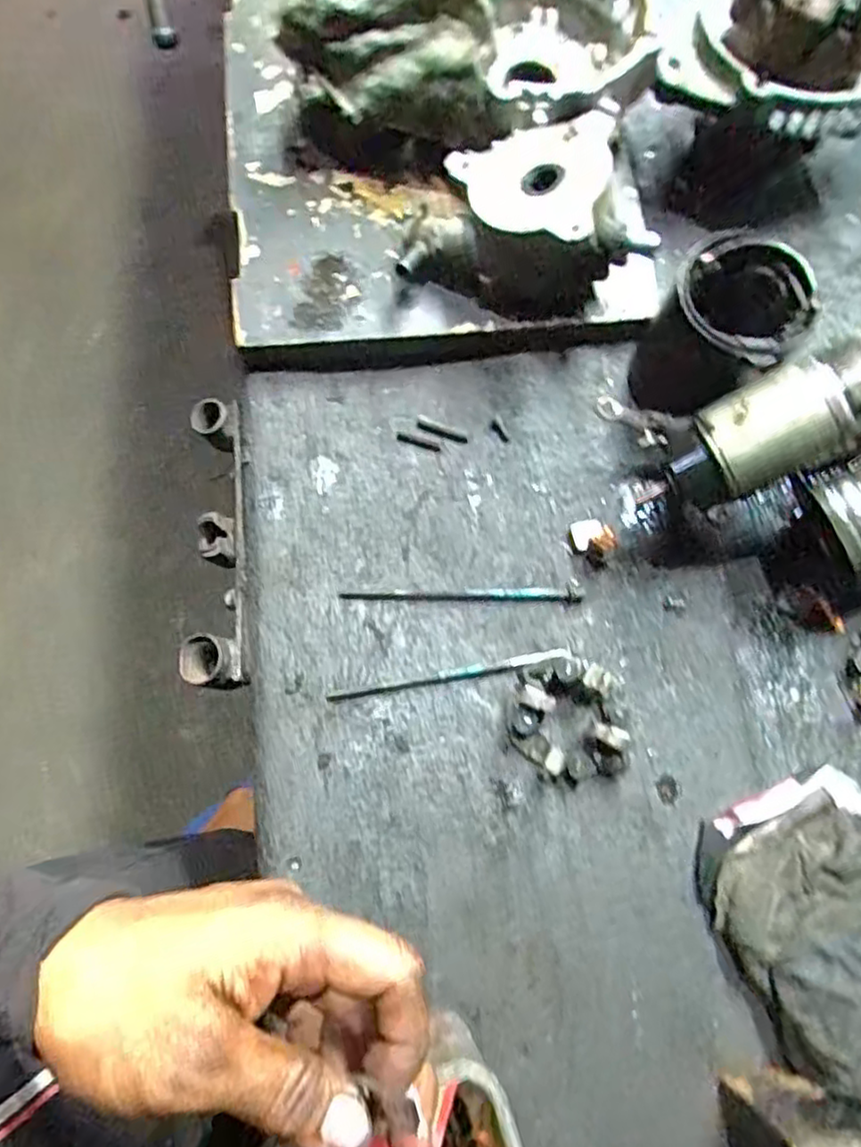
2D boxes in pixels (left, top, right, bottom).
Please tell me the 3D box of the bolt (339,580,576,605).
[{"bbox_3d":[0.019,0.011,0.420,0.142,0.009,0.012,1,76,-2],"label":"bolt"}]

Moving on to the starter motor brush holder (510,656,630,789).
[{"bbox_3d":[0.076,0.082,0.391,0.058,0.030,0.069,-3,76,-3],"label":"starter motor brush holder"}]

